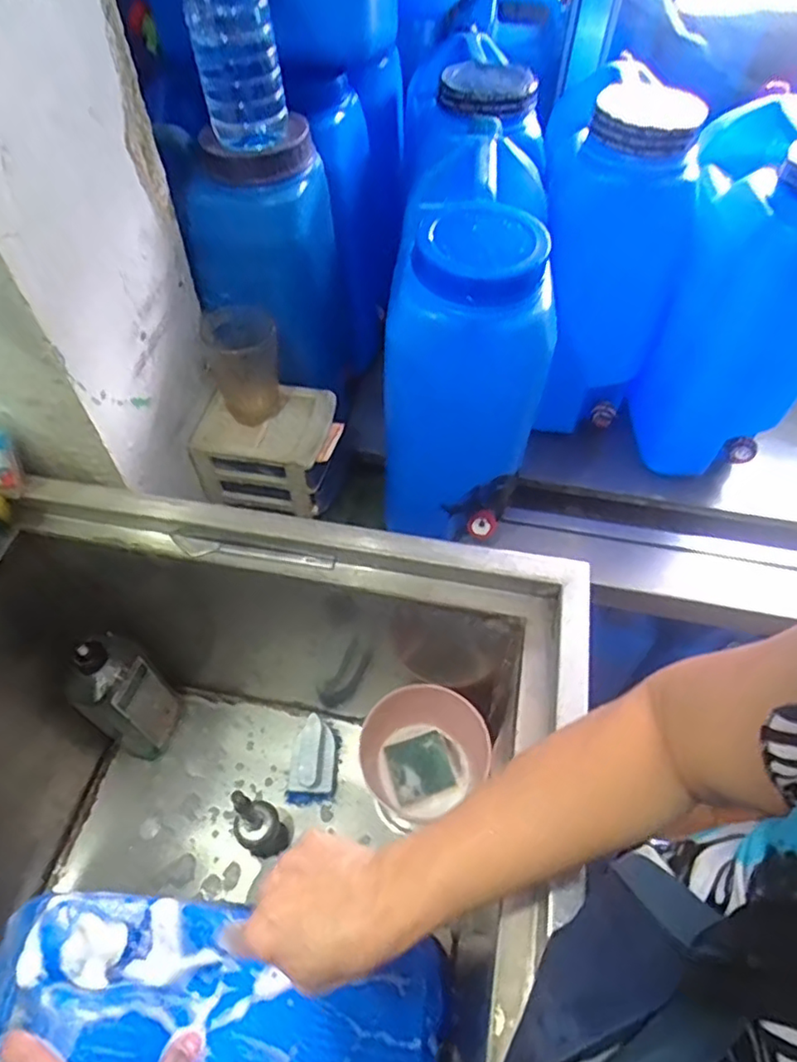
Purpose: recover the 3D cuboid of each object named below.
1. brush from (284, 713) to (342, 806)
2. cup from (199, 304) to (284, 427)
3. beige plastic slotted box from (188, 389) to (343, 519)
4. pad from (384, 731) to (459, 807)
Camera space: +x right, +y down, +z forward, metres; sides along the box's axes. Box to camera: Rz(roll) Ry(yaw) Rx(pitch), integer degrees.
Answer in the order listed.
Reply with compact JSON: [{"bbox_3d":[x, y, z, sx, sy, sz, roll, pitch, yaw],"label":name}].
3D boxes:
[{"bbox_3d":[-0.113,0.305,0.837,0.065,0.074,0.110,6,54,3],"label":"brush"},{"bbox_3d":[-0.195,-0.212,0.784,0.083,0.116,0.086,1,54,-1],"label":"cup"},{"bbox_3d":[-0.166,-0.113,0.844,0.181,0.104,0.134,6,54,4],"label":"beige plastic slotted box"},{"bbox_3d":[0.030,0.294,0.771,0.079,0.017,0.072,-12,55,-10],"label":"pad"}]

